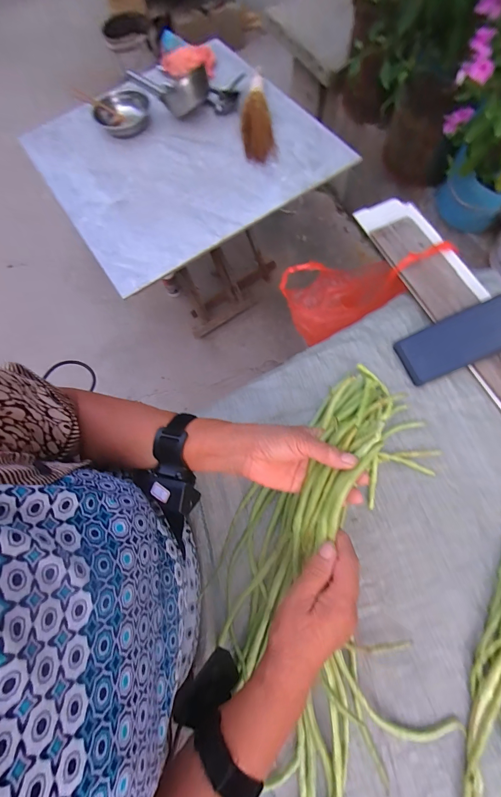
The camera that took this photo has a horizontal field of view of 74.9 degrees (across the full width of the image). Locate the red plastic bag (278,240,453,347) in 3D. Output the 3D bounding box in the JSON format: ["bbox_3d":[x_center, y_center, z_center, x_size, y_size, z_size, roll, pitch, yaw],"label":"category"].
[{"bbox_3d":[0.203,-0.244,0.670,0.177,0.336,0.134,-50,116,-13],"label":"red plastic bag"}]

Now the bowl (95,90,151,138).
[{"bbox_3d":[-0.371,-0.846,0.965,0.155,0.058,0.187,-36,73,-10],"label":"bowl"}]

